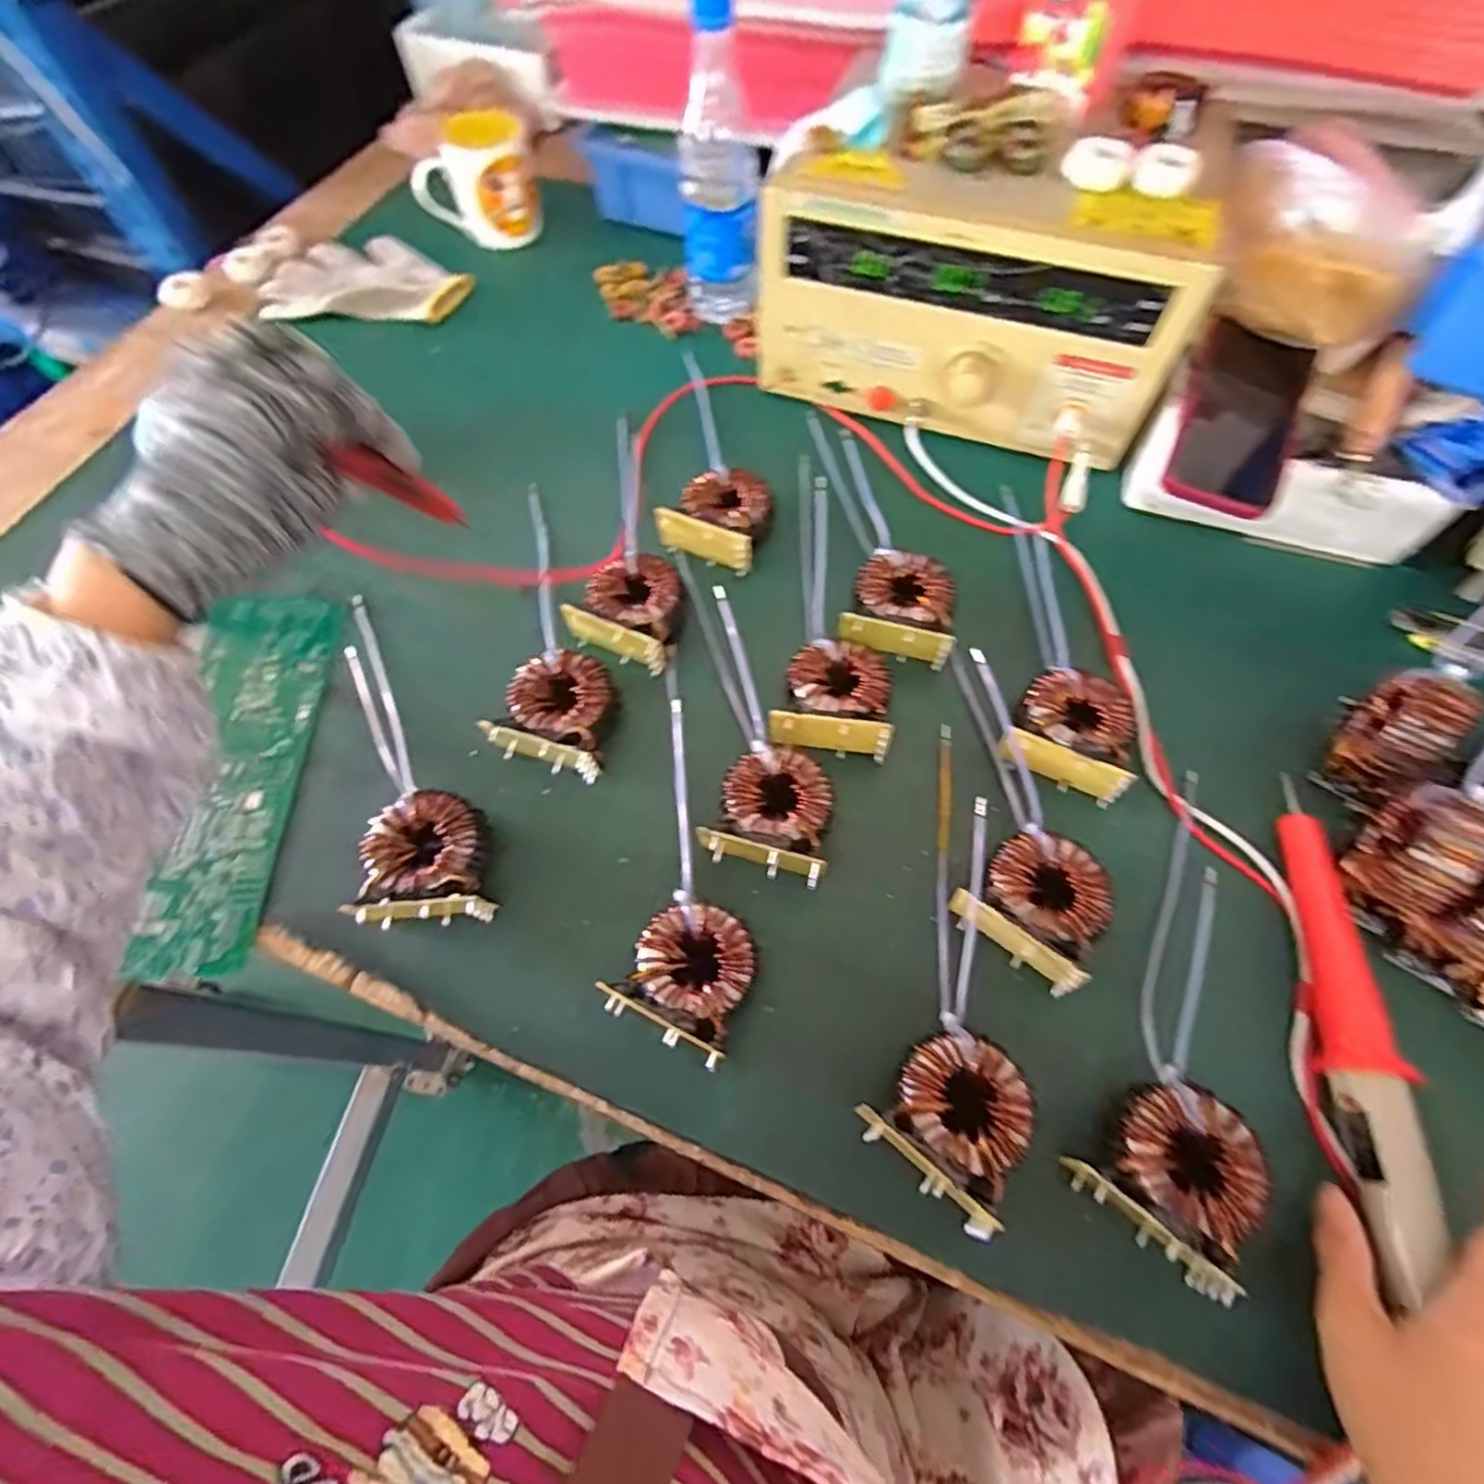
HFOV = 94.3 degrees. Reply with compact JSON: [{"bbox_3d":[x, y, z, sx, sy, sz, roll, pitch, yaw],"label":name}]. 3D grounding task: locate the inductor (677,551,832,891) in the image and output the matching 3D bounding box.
[{"bbox_3d":[0.004,-0.009,0.460,0.084,0.047,0.214,-9,63,-5],"label":"inductor"}]

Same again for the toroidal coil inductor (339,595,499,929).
[{"bbox_3d":[-0.225,-0.006,0.464,0.081,0.038,0.274,-16,64,-8],"label":"toroidal coil inductor"}]

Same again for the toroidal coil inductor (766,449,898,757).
[{"bbox_3d":[0.070,-0.087,0.481,0.086,0.070,0.194,5,63,2],"label":"toroidal coil inductor"}]

